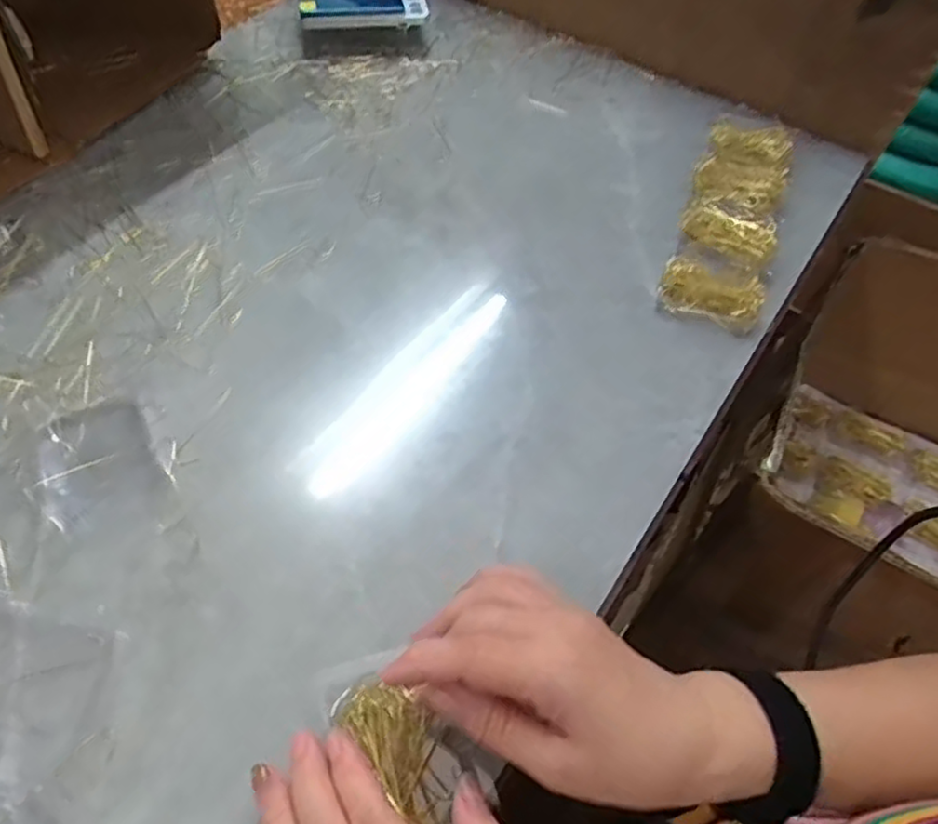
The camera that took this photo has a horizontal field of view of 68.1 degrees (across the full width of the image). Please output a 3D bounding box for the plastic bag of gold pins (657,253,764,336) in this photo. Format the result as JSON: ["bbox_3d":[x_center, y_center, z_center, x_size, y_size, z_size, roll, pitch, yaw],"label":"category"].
[{"bbox_3d":[0.176,-0.088,0.506,0.071,0.023,0.047,23,56,13],"label":"plastic bag of gold pins"}]

